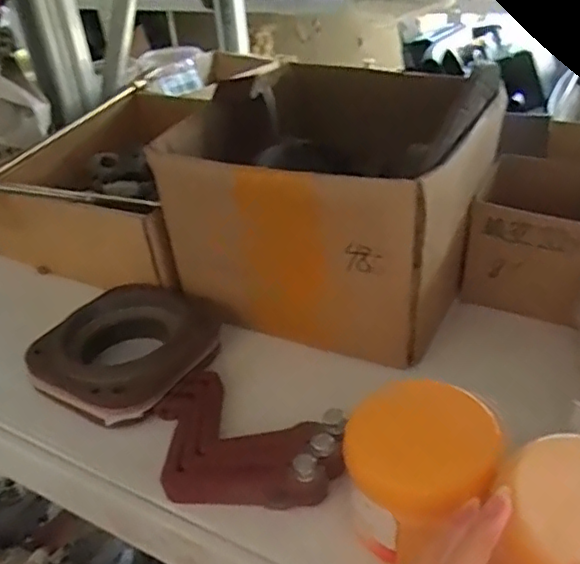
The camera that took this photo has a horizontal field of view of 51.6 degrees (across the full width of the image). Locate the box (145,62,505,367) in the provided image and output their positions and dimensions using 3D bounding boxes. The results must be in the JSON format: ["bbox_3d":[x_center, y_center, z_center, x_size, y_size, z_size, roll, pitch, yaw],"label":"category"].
[{"bbox_3d":[0.038,-0.076,0.527,0.236,0.171,0.196,13,39,25],"label":"box"}]

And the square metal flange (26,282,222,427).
[{"bbox_3d":[-0.136,0.051,0.500,0.124,0.026,0.139,22,43,34],"label":"square metal flange"}]

